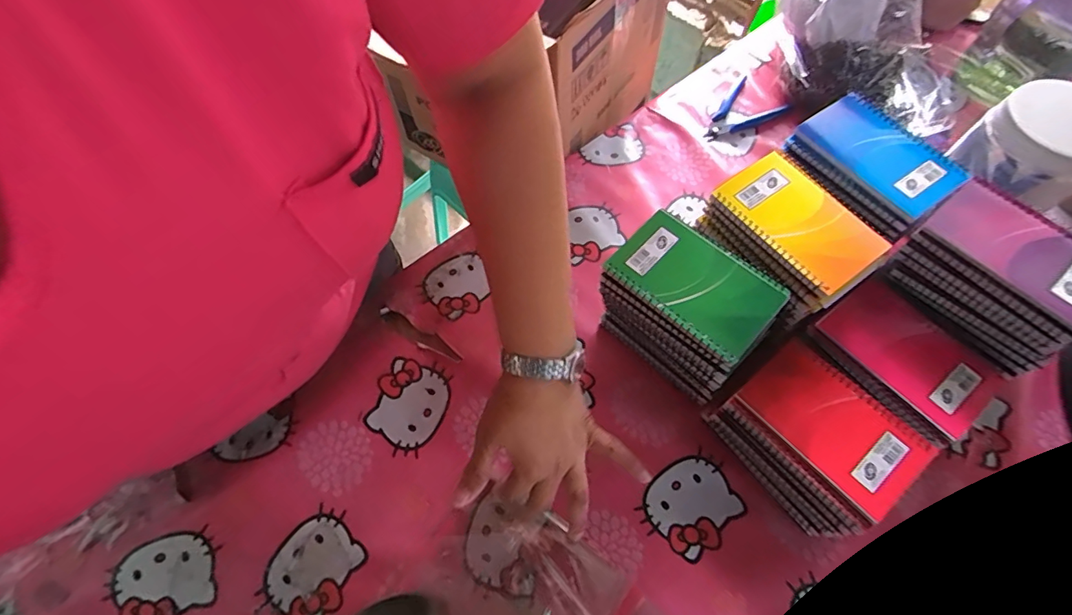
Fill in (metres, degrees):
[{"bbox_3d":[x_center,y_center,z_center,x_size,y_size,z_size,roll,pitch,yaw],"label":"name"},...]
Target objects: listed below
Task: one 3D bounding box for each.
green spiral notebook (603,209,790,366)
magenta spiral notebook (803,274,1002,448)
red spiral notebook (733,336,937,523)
[{"bbox_3d":[0.132,-0.023,0.415,0.131,0.008,0.080,40,71,19],"label":"green spiral notebook"},{"bbox_3d":[0.320,0.041,0.431,0.096,0.008,0.131,-31,66,-13],"label":"magenta spiral notebook"},{"bbox_3d":[0.241,0.094,0.407,0.081,0.010,0.129,-37,68,-16],"label":"red spiral notebook"}]

